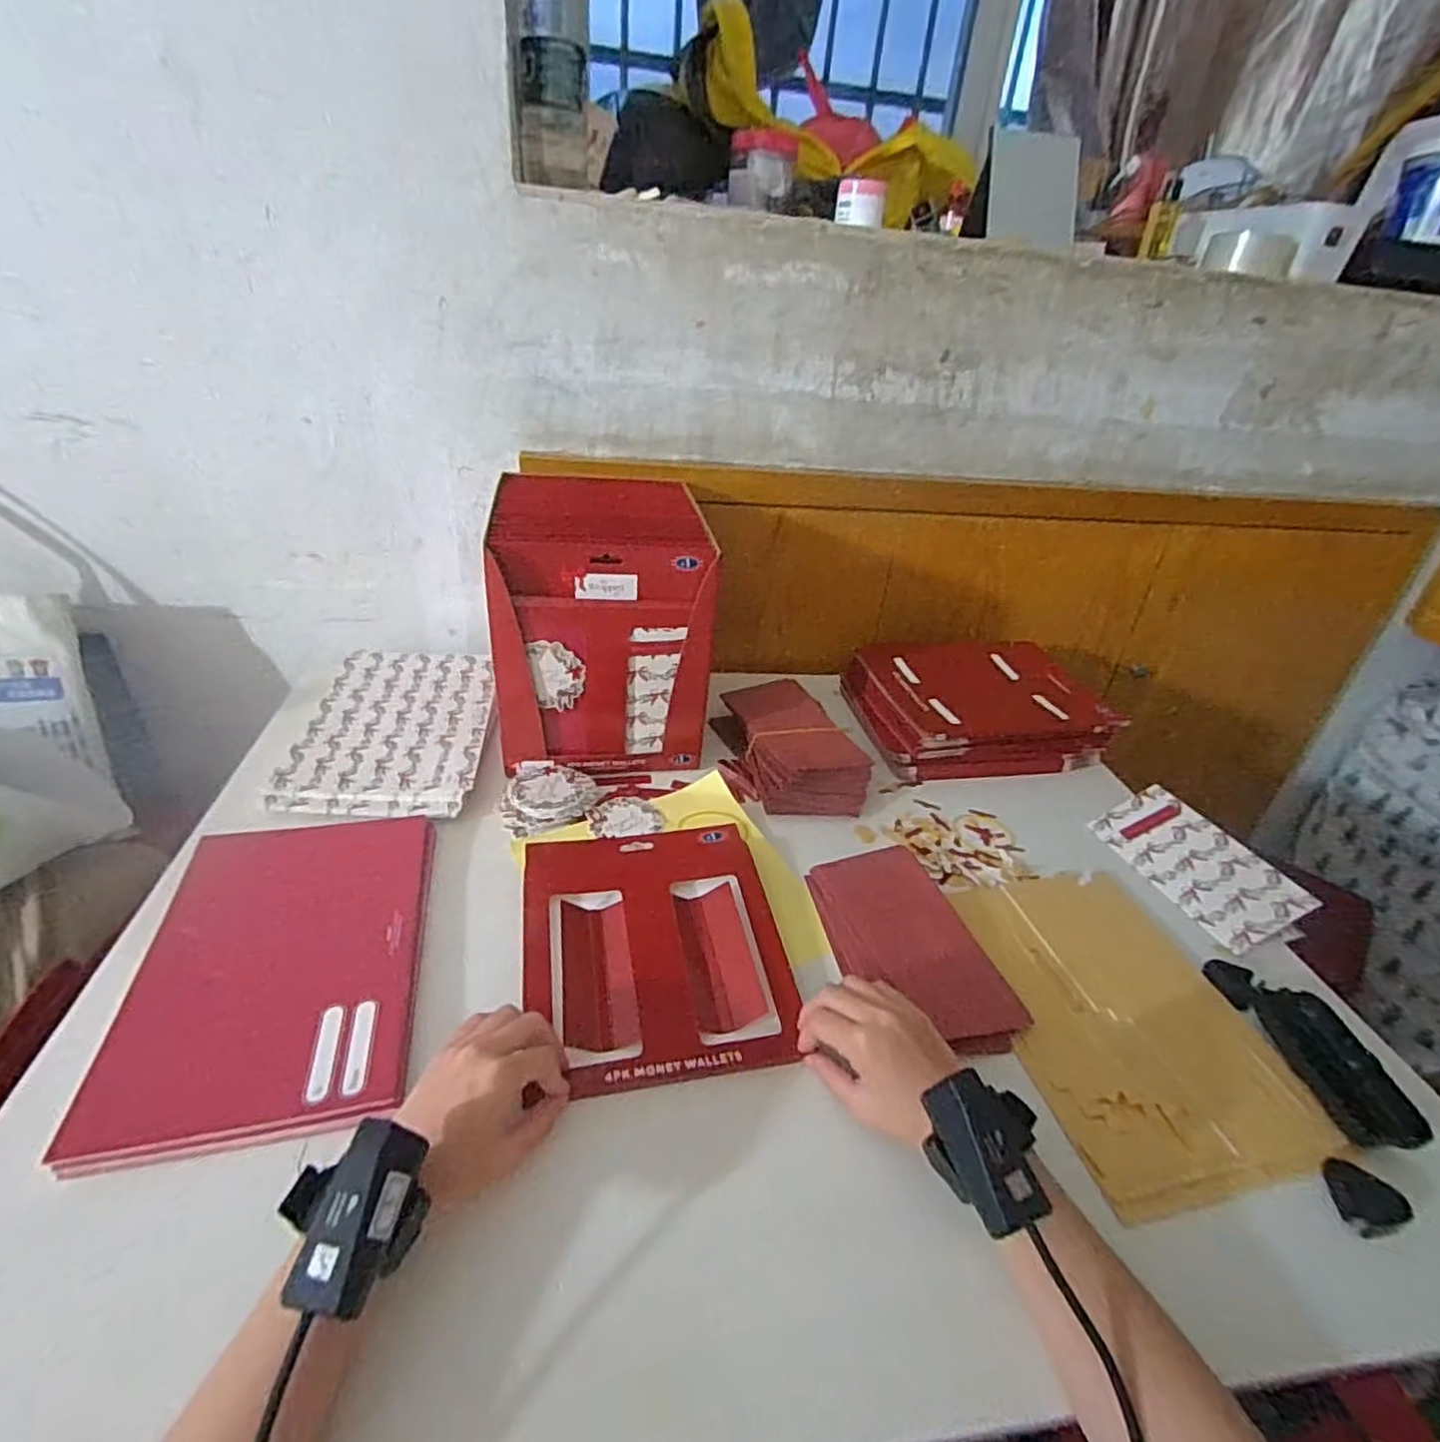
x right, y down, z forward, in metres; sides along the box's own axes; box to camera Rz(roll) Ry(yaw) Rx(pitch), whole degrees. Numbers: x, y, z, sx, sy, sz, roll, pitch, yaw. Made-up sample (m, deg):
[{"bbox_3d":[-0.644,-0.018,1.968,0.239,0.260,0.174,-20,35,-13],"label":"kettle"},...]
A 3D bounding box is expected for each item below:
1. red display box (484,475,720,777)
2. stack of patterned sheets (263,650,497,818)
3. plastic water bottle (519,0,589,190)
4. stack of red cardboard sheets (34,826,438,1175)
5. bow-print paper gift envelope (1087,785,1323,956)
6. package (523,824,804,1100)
[{"bbox_3d":[-0.126,-0.106,0.747,0.197,0.237,0.206,-1,31,-12],"label":"red display box"},{"bbox_3d":[-0.336,0.001,0.747,0.176,0.025,0.278,0,31,-9],"label":"stack of patterned sheets"},{"bbox_3d":[-0.158,-0.642,0.667,0.065,0.206,0.056,-3,32,-14],"label":"plastic water bottle"},{"bbox_3d":[-0.312,0.167,0.510,0.179,0.019,0.267,-3,32,-15],"label":"stack of red cardboard sheets"},{"bbox_3d":[0.447,0.132,0.668,0.084,0.010,0.173,-33,39,1],"label":"bow-print paper gift envelope"},{"bbox_3d":[-0.052,0.166,0.555,0.191,0.017,0.238,-3,32,-14],"label":"package"}]

